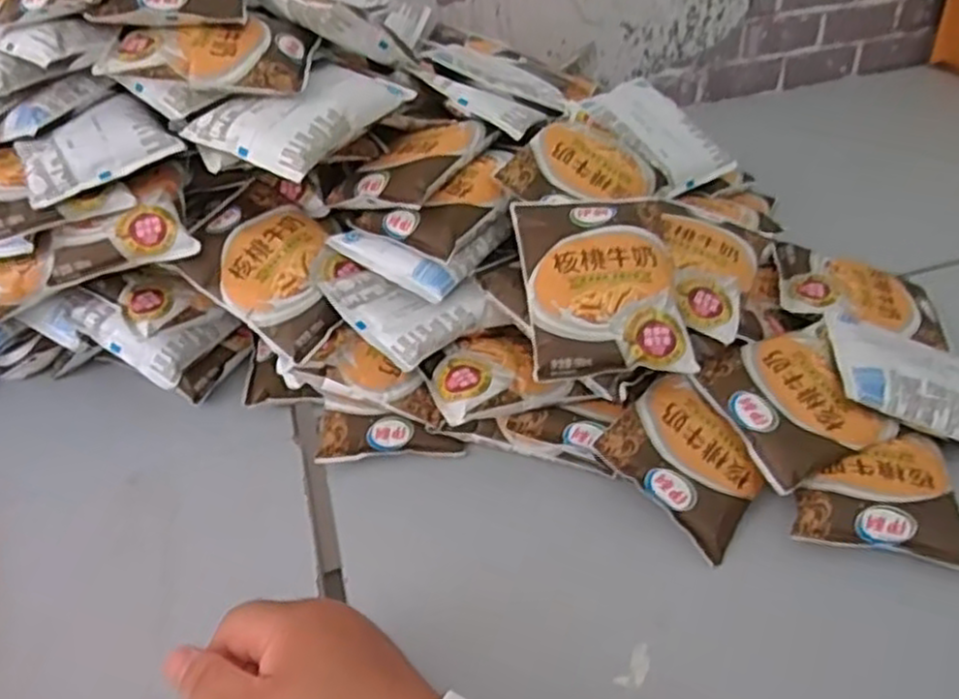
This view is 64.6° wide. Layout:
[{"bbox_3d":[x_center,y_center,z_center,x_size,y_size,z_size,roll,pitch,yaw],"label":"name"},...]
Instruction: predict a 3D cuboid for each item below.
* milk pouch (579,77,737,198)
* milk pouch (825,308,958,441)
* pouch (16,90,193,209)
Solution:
[{"bbox_3d":[0.154,-0.185,0.645,0.077,0.019,0.122,-34,70,-29],"label":"milk pouch"},{"bbox_3d":[0.289,0.020,0.492,0.122,0.019,0.087,21,45,7],"label":"milk pouch"},{"bbox_3d":[-0.255,-0.133,0.501,0.092,0.033,0.065,-31,45,-29],"label":"pouch"}]

